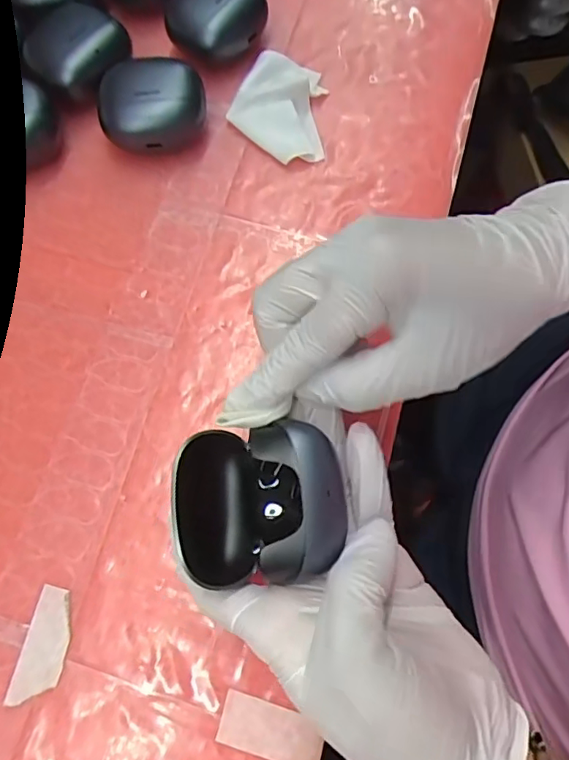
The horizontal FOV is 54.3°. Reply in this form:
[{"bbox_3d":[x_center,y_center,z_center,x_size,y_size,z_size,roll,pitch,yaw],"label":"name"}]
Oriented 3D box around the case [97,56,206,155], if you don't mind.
[{"bbox_3d":[-0.074,-0.152,0.310,0.057,0.031,0.053,-12,71,-3],"label":"case"}]

